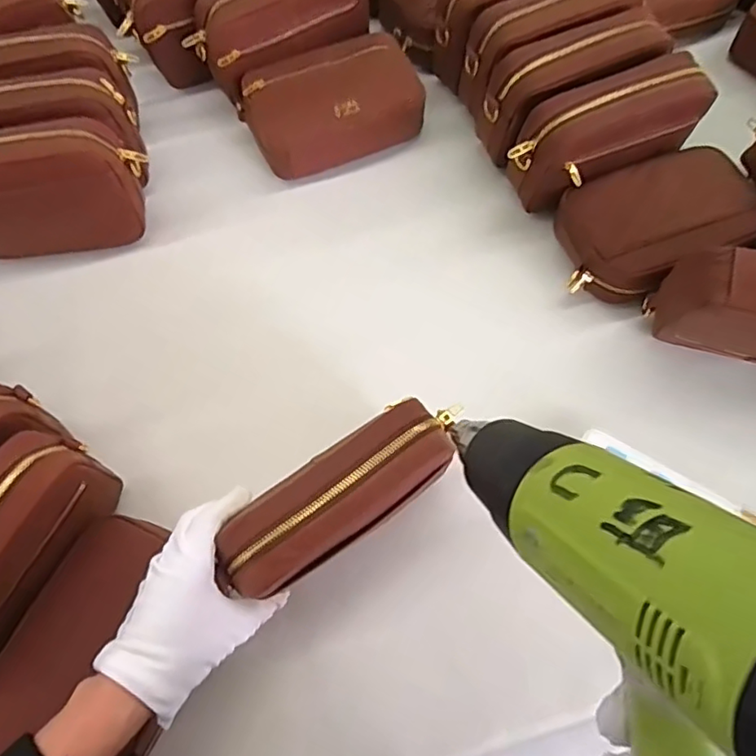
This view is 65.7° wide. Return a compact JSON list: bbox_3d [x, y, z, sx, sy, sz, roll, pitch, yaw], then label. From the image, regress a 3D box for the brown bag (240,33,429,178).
[{"bbox_3d":[-0.052,-0.312,0.663,0.192,0.058,0.127,-23,69,-8],"label":"brown bag"}]

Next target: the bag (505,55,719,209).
[{"bbox_3d":[0.223,-0.240,0.589,0.188,0.114,0.075,-25,69,-9],"label":"bag"}]

